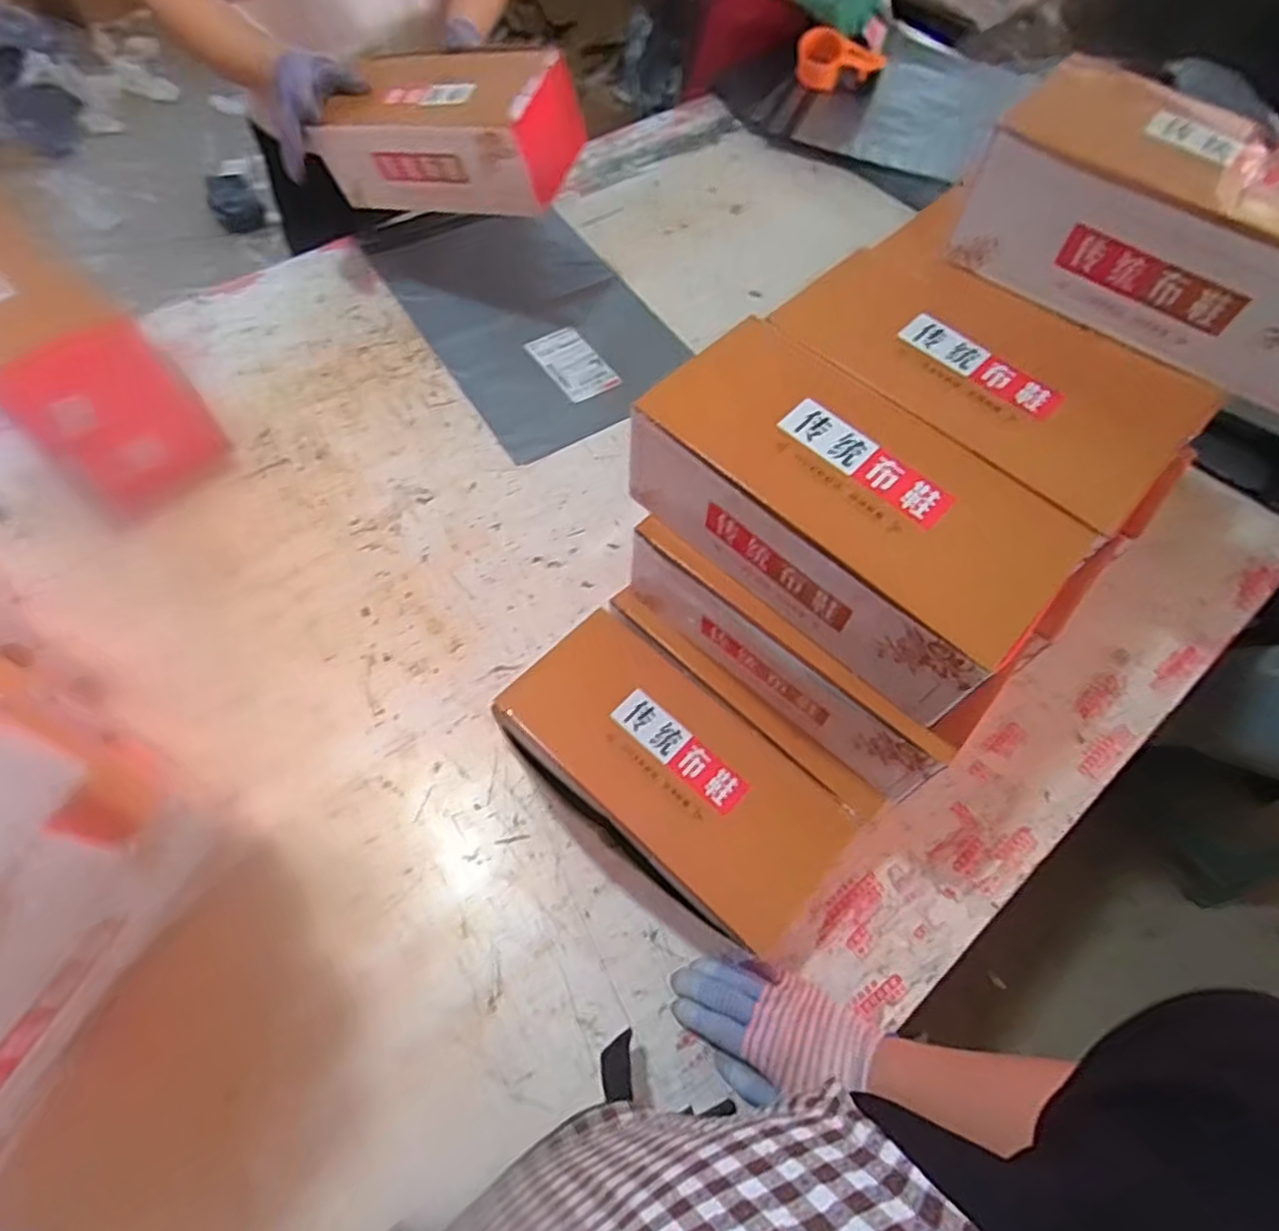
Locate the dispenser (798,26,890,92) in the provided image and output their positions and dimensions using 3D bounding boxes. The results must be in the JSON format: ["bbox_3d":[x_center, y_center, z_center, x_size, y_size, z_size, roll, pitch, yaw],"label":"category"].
[{"bbox_3d":[0.348,-0.963,1.259,0.150,0.051,0.120,17,61,6],"label":"dispenser"}]

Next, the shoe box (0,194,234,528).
[{"bbox_3d":[-0.625,-0.274,0.770,0.267,0.230,0.141,37,65,16],"label":"shoe box"}]

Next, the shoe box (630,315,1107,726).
[{"bbox_3d":[0.144,-0.077,0.525,0.153,0.098,0.301,-39,70,-22],"label":"shoe box"}]

